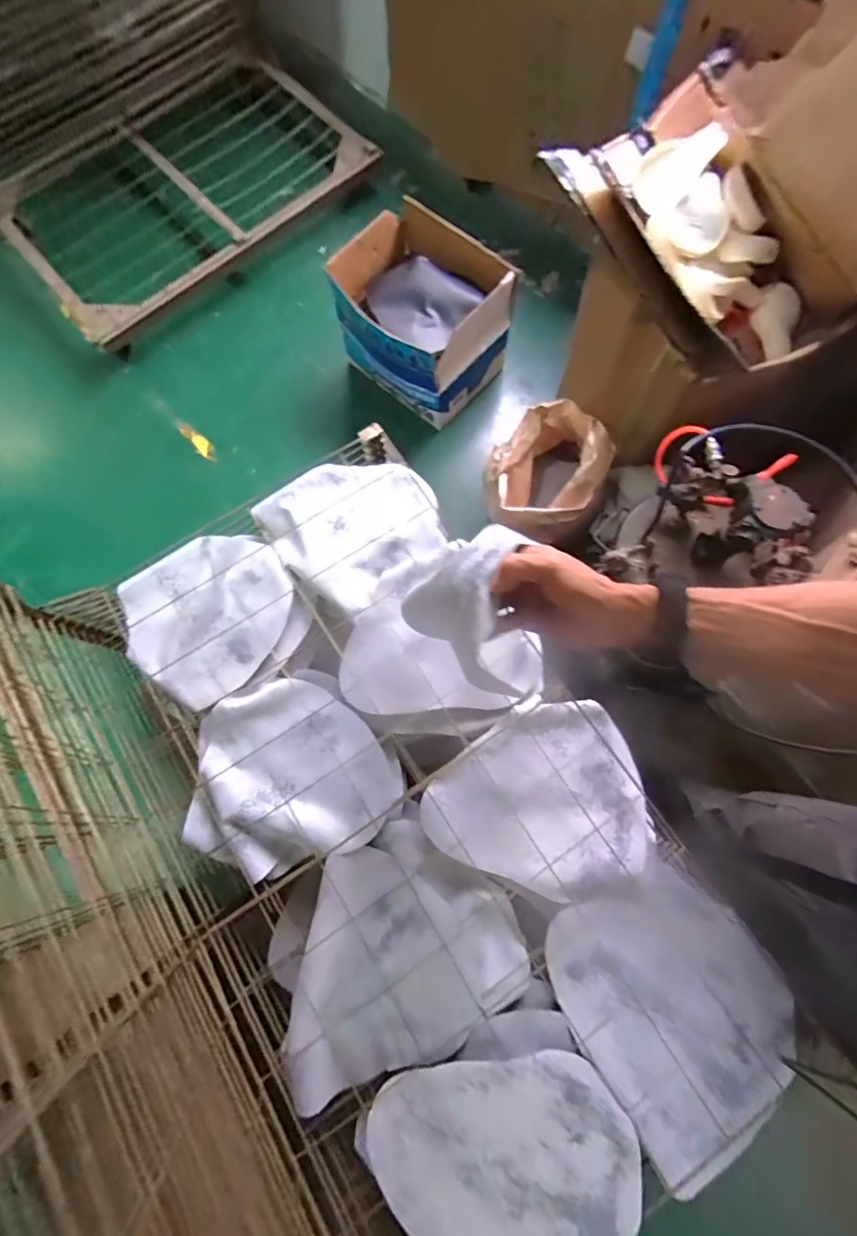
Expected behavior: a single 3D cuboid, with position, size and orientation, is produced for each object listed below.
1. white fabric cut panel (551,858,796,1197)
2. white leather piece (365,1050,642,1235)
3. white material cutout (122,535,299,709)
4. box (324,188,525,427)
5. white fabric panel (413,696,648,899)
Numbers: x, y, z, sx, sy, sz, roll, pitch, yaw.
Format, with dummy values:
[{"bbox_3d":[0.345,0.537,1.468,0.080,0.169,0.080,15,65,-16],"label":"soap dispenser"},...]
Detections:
[{"bbox_3d":[0.360,0.562,0.691,0.289,0.051,0.345,-33,78,-6],"label":"white fabric cut panel"},{"bbox_3d":[0.107,0.720,0.620,0.315,0.038,0.304,-34,78,-6],"label":"white leather piece"},{"bbox_3d":[-0.403,-0.020,0.842,0.273,0.048,0.291,36,80,9],"label":"white material cutout"},{"bbox_3d":[-0.029,-0.928,1.455,0.481,0.304,0.410,41,81,10],"label":"box"},{"bbox_3d":[0.173,0.299,0.751,0.339,0.029,0.276,-19,78,-5],"label":"white fabric panel"}]

